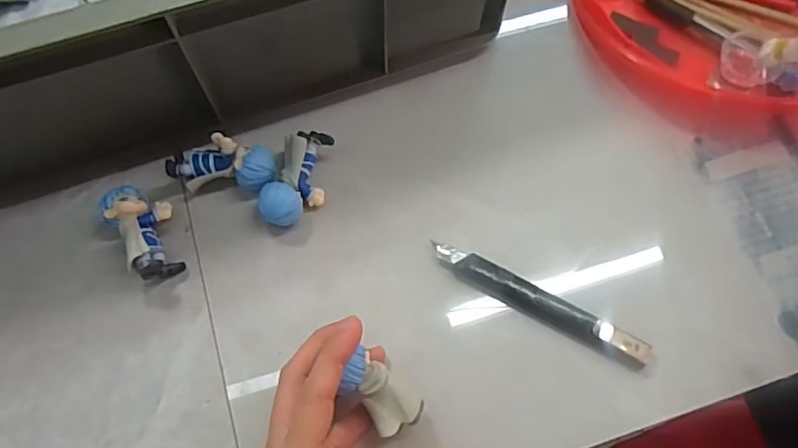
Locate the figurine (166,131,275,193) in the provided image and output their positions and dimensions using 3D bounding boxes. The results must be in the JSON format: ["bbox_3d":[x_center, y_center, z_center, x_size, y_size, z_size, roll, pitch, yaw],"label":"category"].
[{"bbox_3d":[-0.109,-0.035,0.364,0.063,0.036,0.028,5,68,2],"label":"figurine"}]

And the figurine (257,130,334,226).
[{"bbox_3d":[-0.063,-0.025,0.365,0.031,0.027,0.065,17,69,7],"label":"figurine"}]

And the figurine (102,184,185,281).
[{"bbox_3d":[-0.150,0.004,0.351,0.032,0.030,0.058,-31,71,-12],"label":"figurine"}]

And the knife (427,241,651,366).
[{"bbox_3d":[0.082,0.046,0.345,0.135,0.008,0.016,28,70,10],"label":"knife"}]

